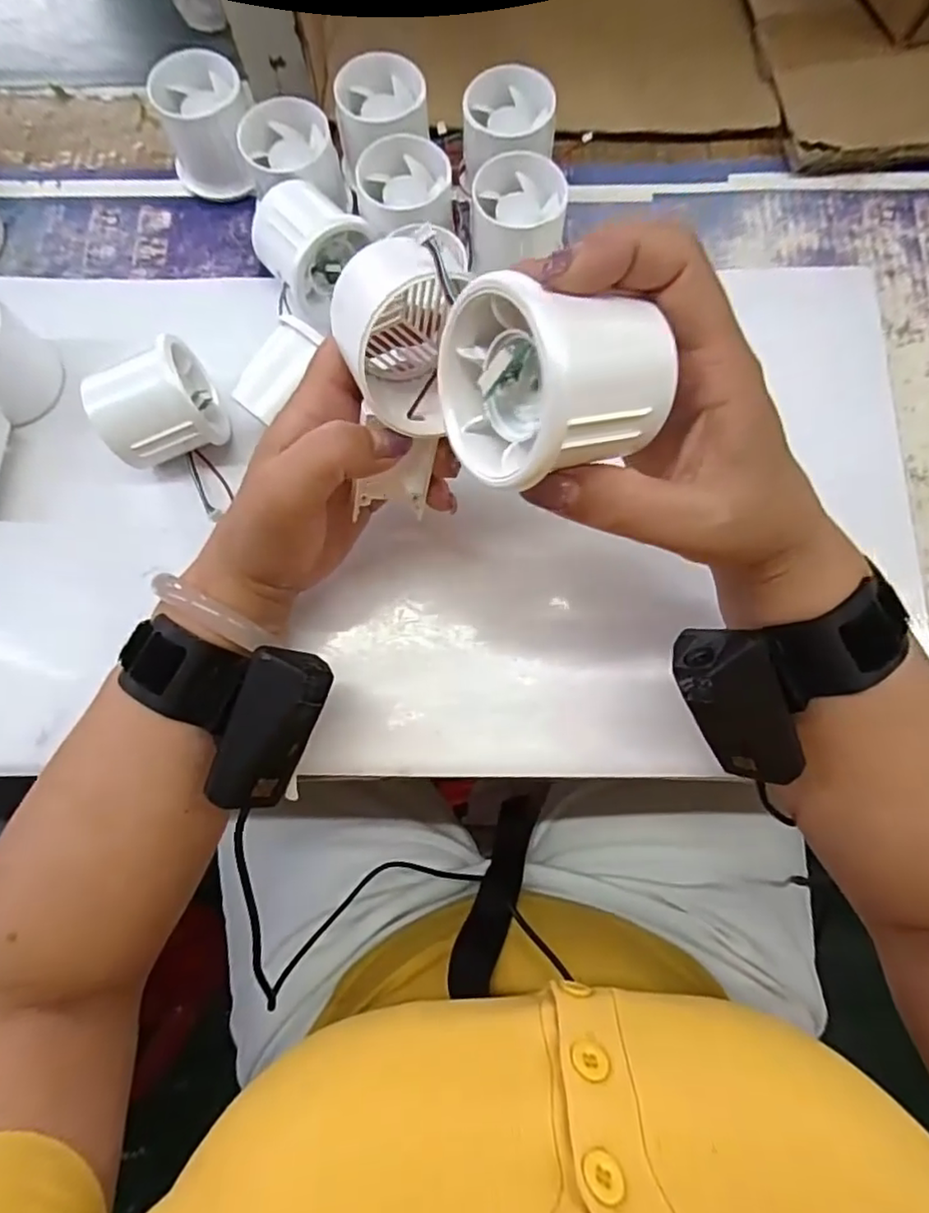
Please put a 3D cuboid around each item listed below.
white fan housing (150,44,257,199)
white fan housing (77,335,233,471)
[{"bbox_3d":[-0.152,-0.283,0.366,0.056,0.046,0.060,-23,78,-4],"label":"white fan housing"},{"bbox_3d":[-0.161,-0.102,0.325,0.057,0.055,0.050,-23,78,-4],"label":"white fan housing"}]

